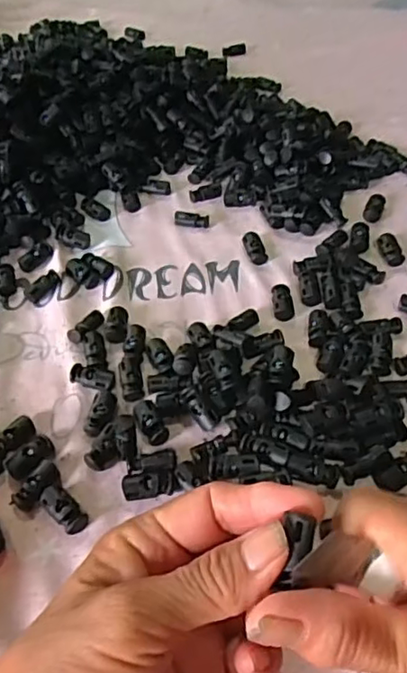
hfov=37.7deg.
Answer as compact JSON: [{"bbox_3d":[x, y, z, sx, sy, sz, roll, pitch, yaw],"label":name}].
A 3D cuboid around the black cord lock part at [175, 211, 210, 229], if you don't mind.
[{"bbox_3d":[-0.009,-0.094,0.475,0.027,0.008,0.011,12,50,14],"label":"black cord lock part"}]

